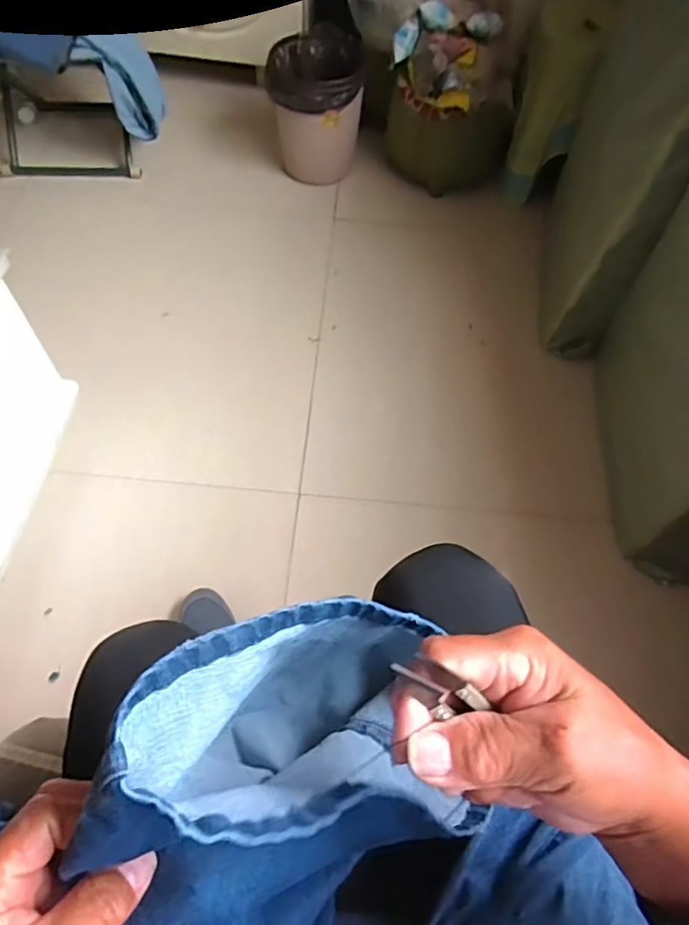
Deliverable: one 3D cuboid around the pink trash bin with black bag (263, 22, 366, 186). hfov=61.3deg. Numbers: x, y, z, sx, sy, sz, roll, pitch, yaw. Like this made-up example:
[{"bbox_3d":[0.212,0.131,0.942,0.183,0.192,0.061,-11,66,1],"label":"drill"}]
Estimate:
[{"bbox_3d":[-0.077,-0.935,1.549,0.241,0.271,0.242,5,60,-1],"label":"pink trash bin with black bag"}]

